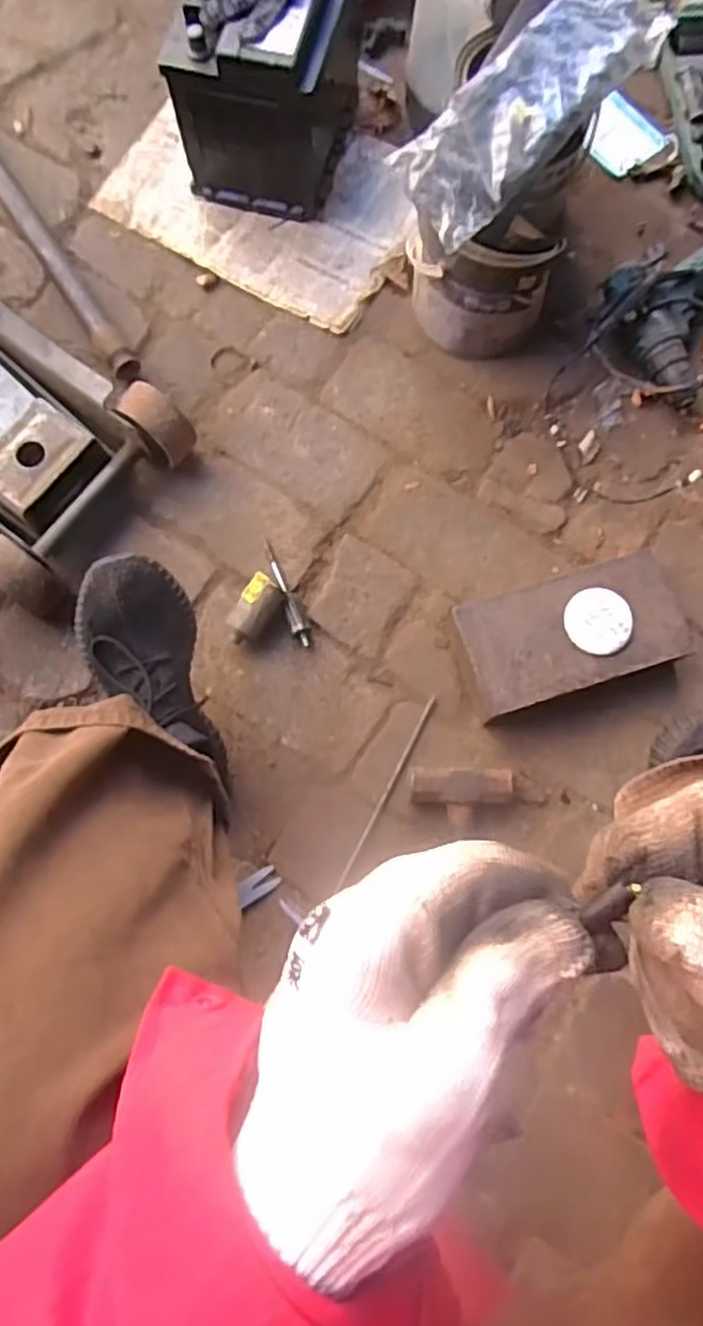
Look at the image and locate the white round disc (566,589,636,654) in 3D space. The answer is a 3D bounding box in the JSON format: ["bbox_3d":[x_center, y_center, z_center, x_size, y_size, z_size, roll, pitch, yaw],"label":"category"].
[{"bbox_3d":[0.246,-0.042,0.718,0.063,0.009,0.066,0,77,-1],"label":"white round disc"}]

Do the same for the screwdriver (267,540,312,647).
[{"bbox_3d":[-0.070,-0.078,0.790,0.020,0.022,0.127,-21,79,-5],"label":"screwdriver"}]

